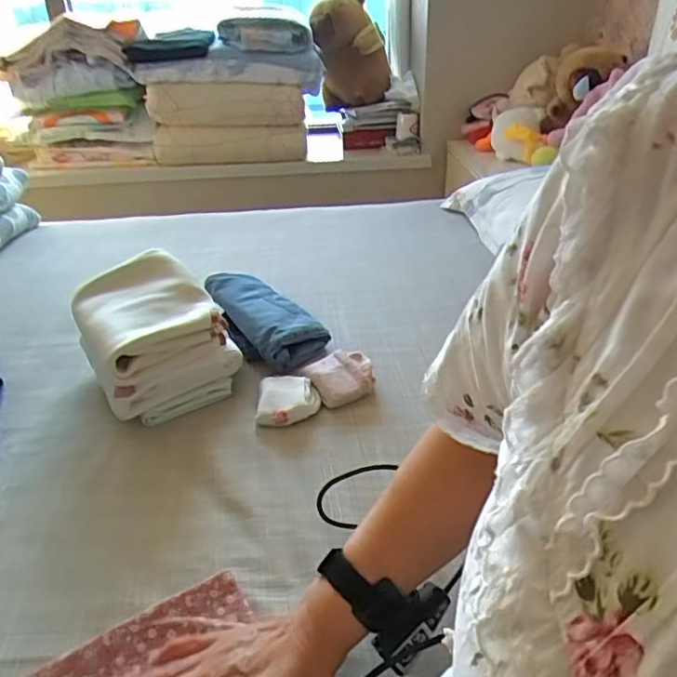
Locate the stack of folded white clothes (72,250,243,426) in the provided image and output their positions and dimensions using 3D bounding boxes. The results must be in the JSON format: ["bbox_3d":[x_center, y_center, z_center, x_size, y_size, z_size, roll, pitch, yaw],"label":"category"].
[{"bbox_3d":[-0.240,-0.003,0.752,0.159,0.153,0.173,-20,35,-27],"label":"stack of folded white clothes"}]

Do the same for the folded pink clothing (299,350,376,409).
[{"bbox_3d":[0.005,0.051,0.755,0.085,0.033,0.078,-16,33,-21],"label":"folded pink clothing"}]

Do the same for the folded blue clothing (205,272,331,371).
[{"bbox_3d":[-0.111,-0.026,0.845,0.127,0.080,0.206,-22,36,-29],"label":"folded blue clothing"}]

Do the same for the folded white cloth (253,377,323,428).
[{"bbox_3d":[-0.062,0.079,0.720,0.075,0.029,0.078,1,31,6],"label":"folded white cloth"}]

